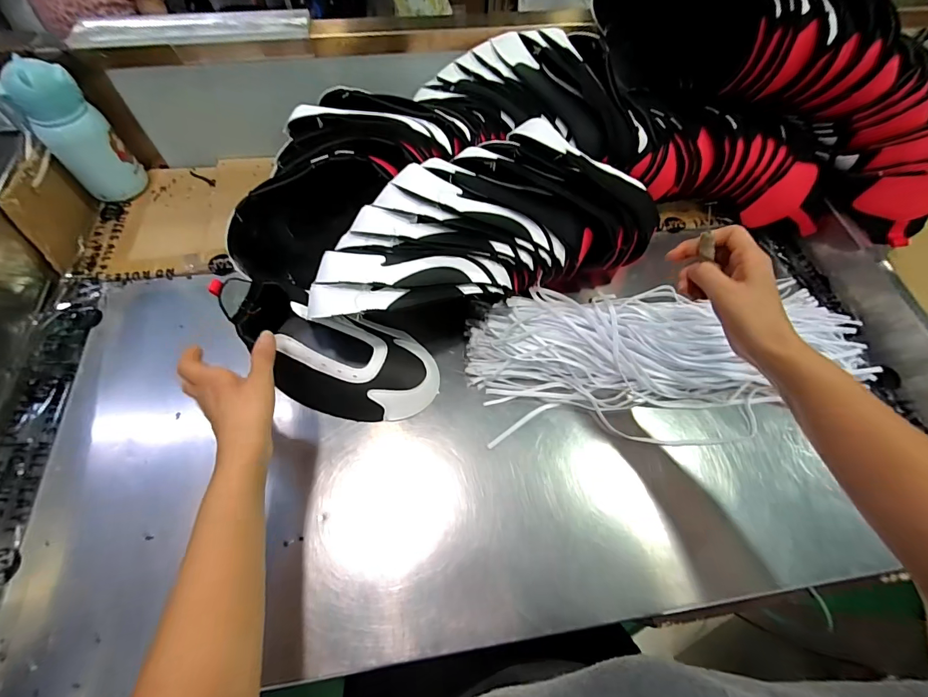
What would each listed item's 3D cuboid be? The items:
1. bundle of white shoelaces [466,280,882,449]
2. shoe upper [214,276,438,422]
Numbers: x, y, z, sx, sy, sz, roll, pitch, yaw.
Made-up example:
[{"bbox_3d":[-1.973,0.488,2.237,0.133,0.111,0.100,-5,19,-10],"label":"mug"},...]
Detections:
[{"bbox_3d":[0.260,0.008,0.507,0.496,0.052,0.201,-3,62,-3],"label":"bundle of white shoelaces"},{"bbox_3d":[-0.156,0.006,0.475,0.245,0.088,0.114,9,62,3],"label":"shoe upper"}]

